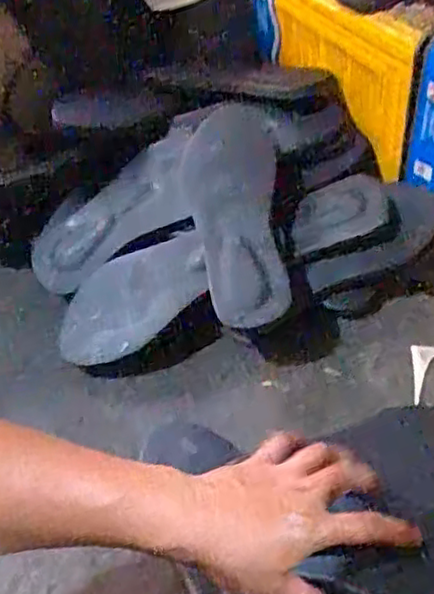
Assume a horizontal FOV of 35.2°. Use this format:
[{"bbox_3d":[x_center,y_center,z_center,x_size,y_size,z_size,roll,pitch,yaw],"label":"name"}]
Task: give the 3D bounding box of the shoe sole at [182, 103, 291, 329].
[{"bbox_3d":[0.017,-0.079,0.643,0.085,0.019,0.221,-5,70,-3],"label":"shoe sole"}]

